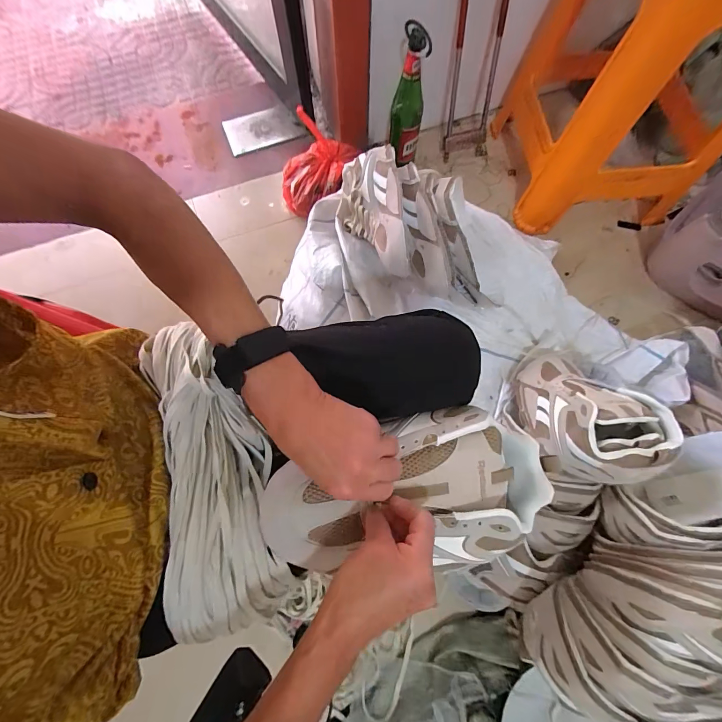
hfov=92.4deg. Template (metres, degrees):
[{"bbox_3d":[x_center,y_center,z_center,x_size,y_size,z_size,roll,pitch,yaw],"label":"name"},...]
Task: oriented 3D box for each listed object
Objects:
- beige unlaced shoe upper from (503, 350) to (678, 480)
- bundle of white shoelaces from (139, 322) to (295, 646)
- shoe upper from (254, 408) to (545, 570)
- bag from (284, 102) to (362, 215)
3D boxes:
[{"bbox_3d":[0.334,0.082,0.563,0.157,0.283,0.114,-45,117,2],"label":"beige unlaced shoe upper"},{"bbox_3d":[-0.144,0.100,0.332,0.105,0.058,0.288,-12,73,-4],"label":"bundle of white shoelaces"},{"bbox_3d":[0.049,0.123,0.318,0.267,0.065,0.139,-9,73,-6],"label":"shoe upper"},{"bbox_3d":[-0.097,-0.440,0.772,0.161,0.150,0.179,35,76,10],"label":"bag"}]

